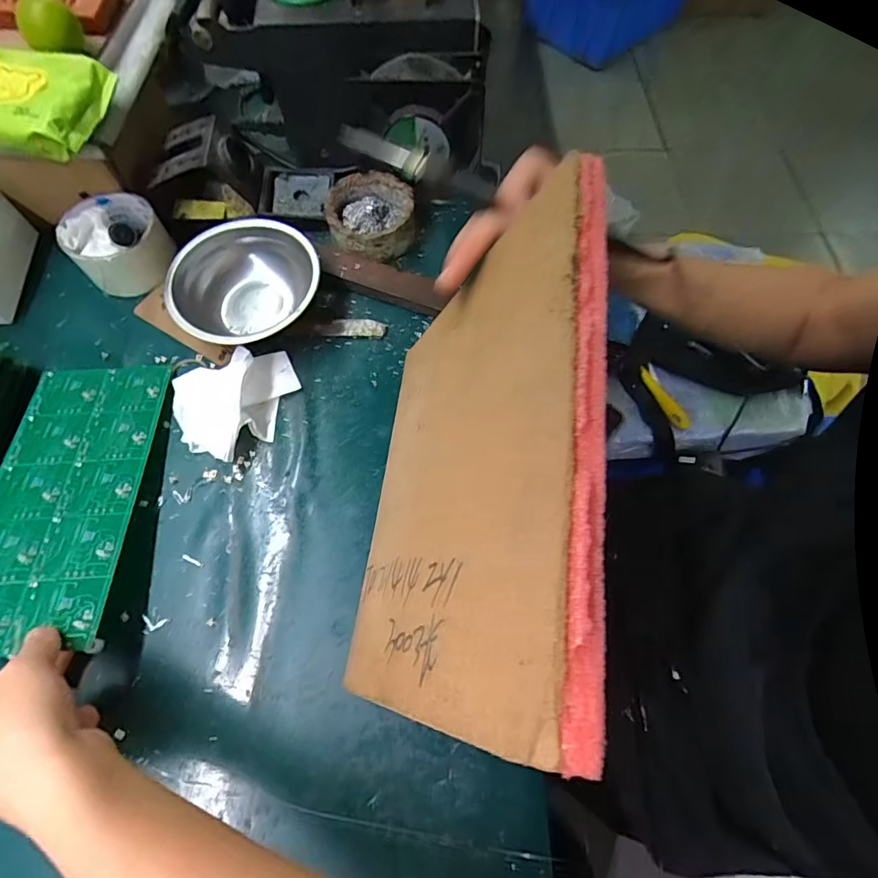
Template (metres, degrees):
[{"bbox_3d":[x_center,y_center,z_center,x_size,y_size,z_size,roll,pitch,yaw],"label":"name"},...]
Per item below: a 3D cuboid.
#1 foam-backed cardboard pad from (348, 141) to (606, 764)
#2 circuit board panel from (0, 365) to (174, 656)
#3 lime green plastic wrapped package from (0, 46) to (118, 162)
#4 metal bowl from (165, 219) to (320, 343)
[{"bbox_3d":[0.011,0.013,0.266,0.018,0.213,0.247,18,64,-21],"label":"foam-backed cardboard pad"},{"bbox_3d":[-0.276,0.036,0.352,0.107,0.006,0.224,-3,58,-3],"label":"circuit board panel"},{"bbox_3d":[-0.334,-0.271,0.379,0.117,0.025,0.089,9,66,3],"label":"lime green plastic wrapped package"},{"bbox_3d":[-0.164,-0.127,0.416,0.123,0.045,0.112,0,66,-1],"label":"metal bowl"}]

